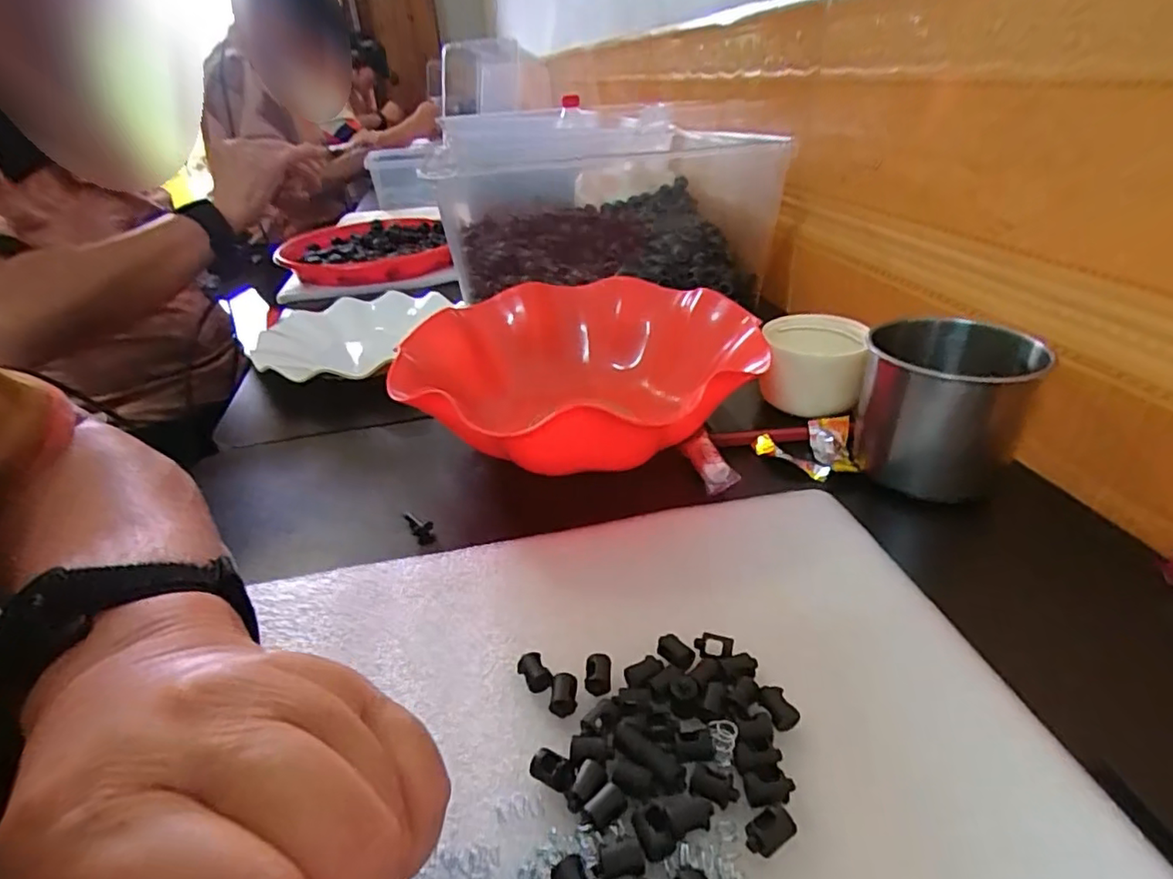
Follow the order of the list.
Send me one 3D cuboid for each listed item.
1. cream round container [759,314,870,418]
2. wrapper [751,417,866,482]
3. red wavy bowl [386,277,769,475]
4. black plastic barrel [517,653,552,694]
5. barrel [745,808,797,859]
[{"bbox_3d":[0.143,-0.046,0.387,0.061,0.050,0.069,8,34,20],"label":"cream round container"},{"bbox_3d":[0.130,0.006,0.362,0.055,0.021,0.043,-1,32,6],"label":"wrapper"},{"bbox_3d":[0.002,-0.047,0.393,0.215,0.061,0.207,-3,32,2],"label":"red wavy bowl"},{"bbox_3d":[-0.020,0.090,0.230,0.009,0.009,0.014,-19,35,-23],"label":"black plastic barrel"},{"bbox_3d":[0.054,0.116,0.179,0.014,0.006,0.009,-20,35,-23],"label":"barrel"}]

